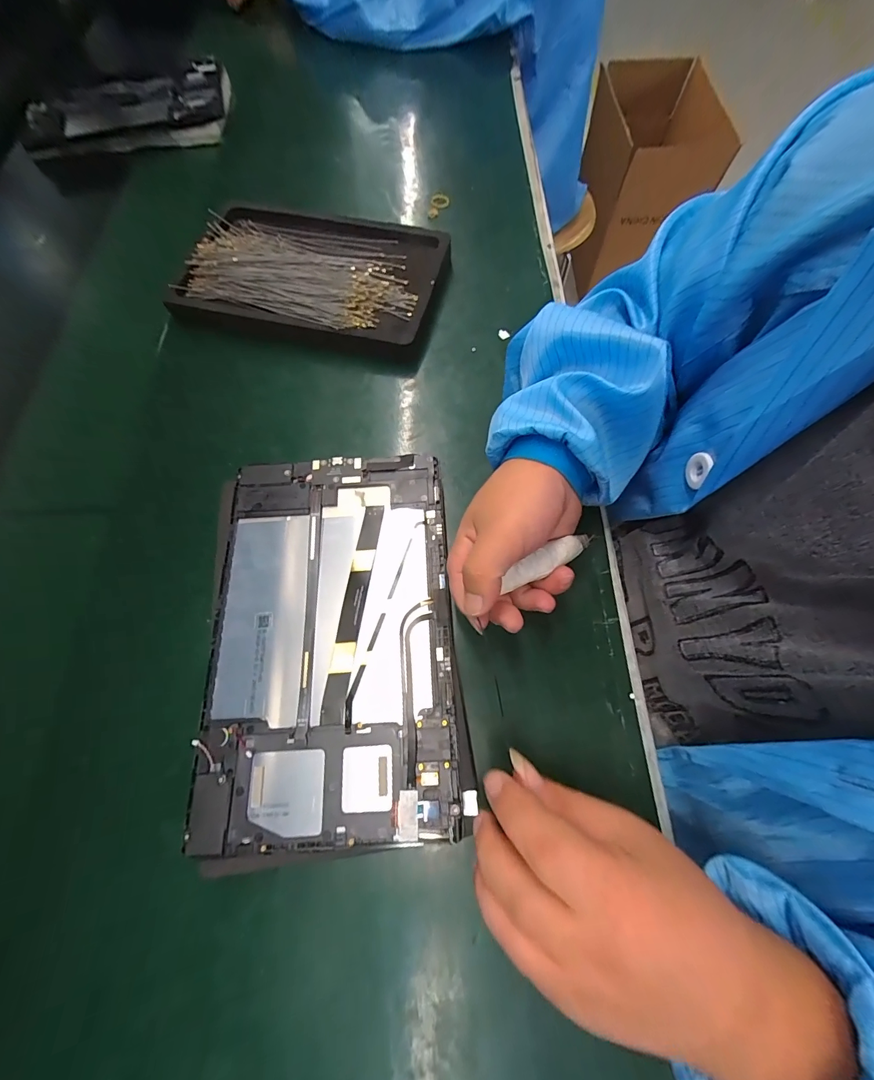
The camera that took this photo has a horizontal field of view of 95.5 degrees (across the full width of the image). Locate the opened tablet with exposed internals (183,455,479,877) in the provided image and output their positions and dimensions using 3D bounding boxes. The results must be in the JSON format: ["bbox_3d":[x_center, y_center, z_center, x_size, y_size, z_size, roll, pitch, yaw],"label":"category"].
[{"bbox_3d":[-0.067,0.054,0.253,0.152,0.006,0.238,-6,69,-1],"label":"opened tablet with exposed internals"}]

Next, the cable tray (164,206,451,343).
[{"bbox_3d":[-0.121,-0.262,0.396,0.247,0.029,0.160,10,69,5],"label":"cable tray"}]

